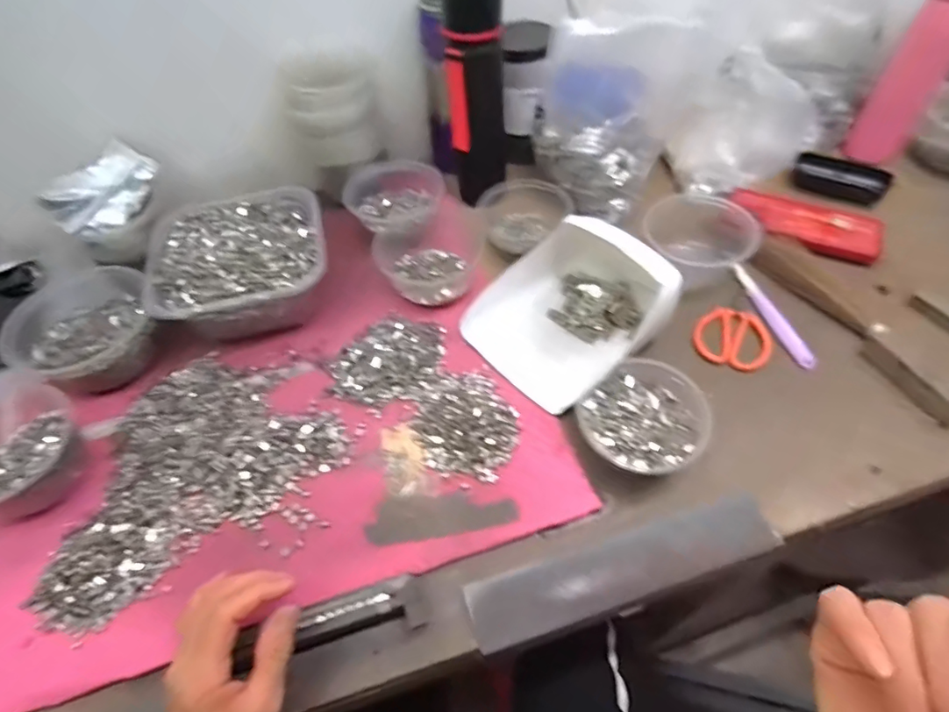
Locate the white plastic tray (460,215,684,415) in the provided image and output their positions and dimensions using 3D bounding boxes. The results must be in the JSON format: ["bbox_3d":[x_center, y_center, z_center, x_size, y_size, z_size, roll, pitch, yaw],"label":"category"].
[{"bbox_3d":[0.097,-0.054,0.518,0.179,0.077,0.150,-35,60,-20],"label":"white plastic tray"}]

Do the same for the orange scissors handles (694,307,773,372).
[{"bbox_3d":[0.264,-0.020,0.535,0.071,0.004,0.075,22,58,18],"label":"orange scissors handles"}]

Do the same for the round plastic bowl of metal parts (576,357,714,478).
[{"bbox_3d":[0.144,0.056,0.450,0.097,0.057,0.098,-2,54,2],"label":"round plastic bowl of metal parts"}]

